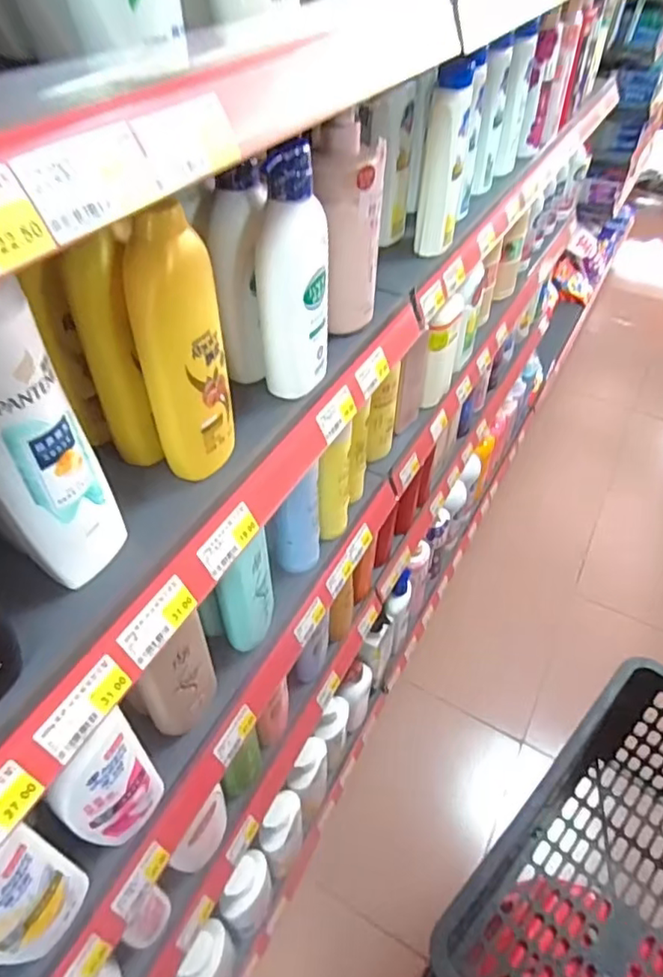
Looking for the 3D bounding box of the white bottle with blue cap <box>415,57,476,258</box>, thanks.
[{"bbox_3d":[0.137,-0.393,0.714,0.046,0.201,0.050,14,47,11],"label":"white bottle with blue cap"}]

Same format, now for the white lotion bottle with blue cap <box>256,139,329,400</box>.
[{"bbox_3d":[-0.031,-0.172,0.494,0.055,0.198,0.053,3,46,0],"label":"white lotion bottle with blue cap"}]

